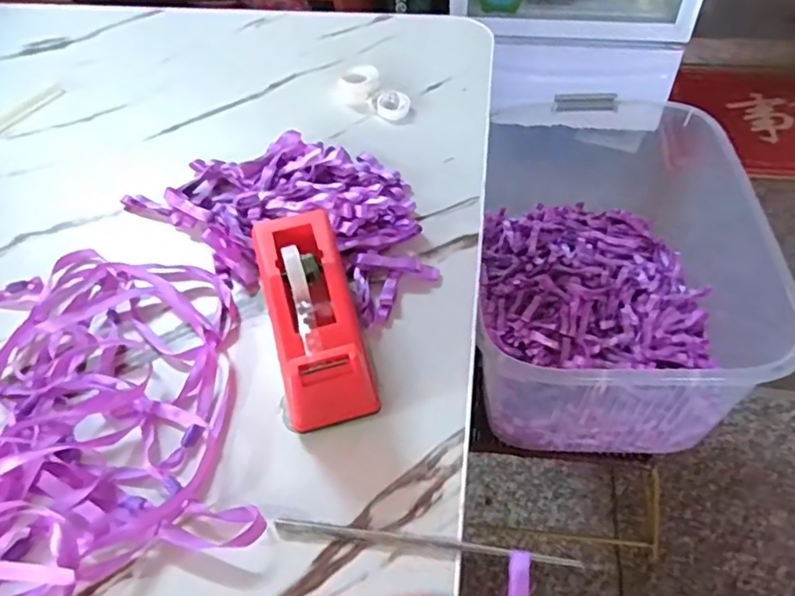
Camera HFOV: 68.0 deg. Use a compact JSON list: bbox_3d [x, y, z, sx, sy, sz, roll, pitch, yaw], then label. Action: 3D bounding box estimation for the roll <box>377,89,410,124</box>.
[{"bbox_3d":[-0.005,-0.213,0.649,0.036,0.019,0.036,-1,50,2],"label":"roll"}]

